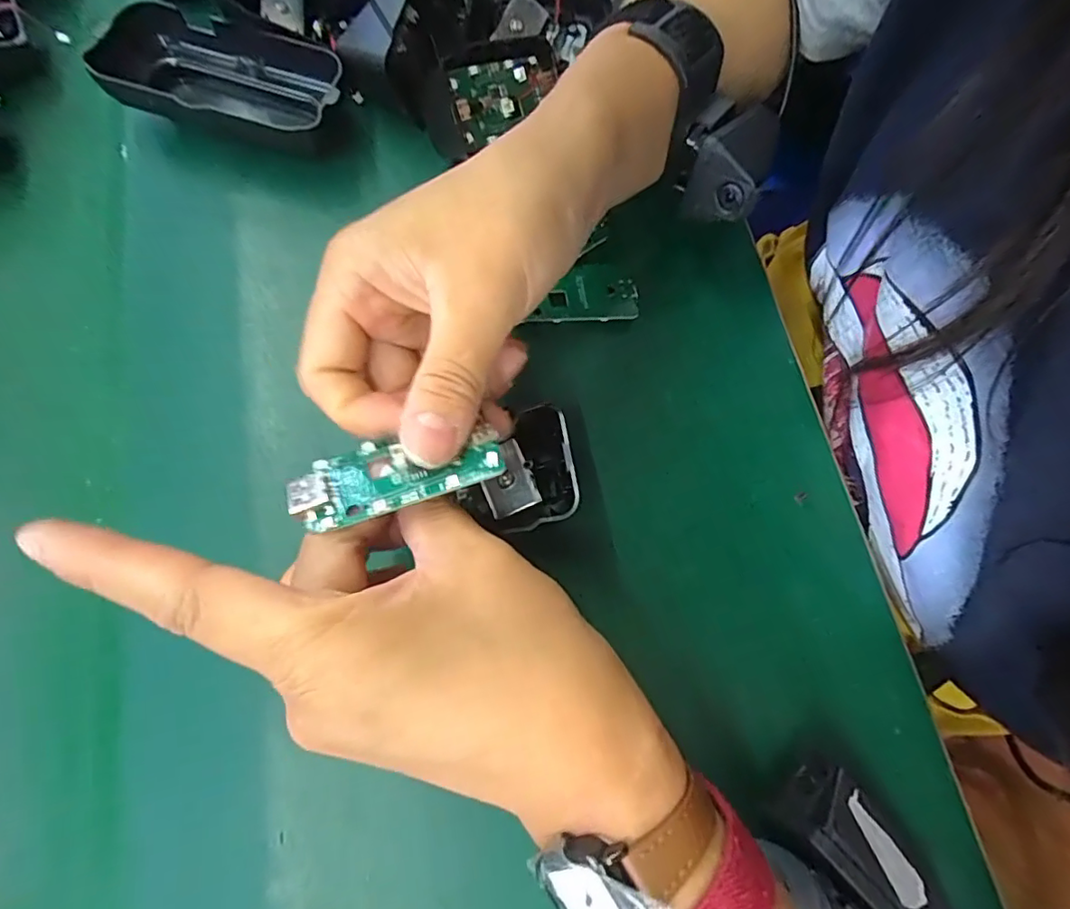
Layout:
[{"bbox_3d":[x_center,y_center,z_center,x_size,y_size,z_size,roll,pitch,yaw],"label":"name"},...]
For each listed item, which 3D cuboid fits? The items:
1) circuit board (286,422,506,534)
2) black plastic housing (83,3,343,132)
[{"bbox_3d":[-0.043,0.004,0.170,0.063,0.007,0.028,-18,50,-3],"label":"circuit board"},{"bbox_3d":[-0.145,-0.175,0.264,0.107,0.030,0.052,12,73,2],"label":"black plastic housing"}]

